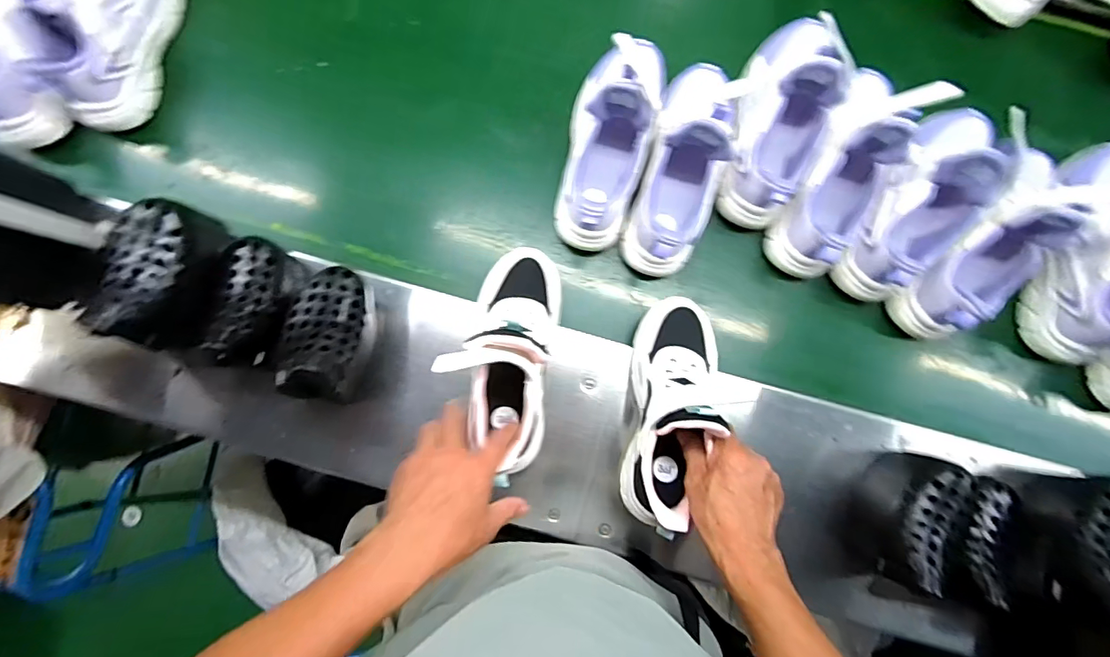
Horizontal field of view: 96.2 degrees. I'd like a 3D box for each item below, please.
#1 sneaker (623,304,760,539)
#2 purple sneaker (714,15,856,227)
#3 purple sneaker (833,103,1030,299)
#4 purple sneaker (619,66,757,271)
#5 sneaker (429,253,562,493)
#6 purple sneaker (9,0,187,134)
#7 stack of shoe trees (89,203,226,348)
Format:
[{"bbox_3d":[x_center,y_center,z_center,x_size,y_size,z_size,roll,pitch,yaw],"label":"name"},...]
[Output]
[{"bbox_3d":[0.122,0.081,0.509,0.082,0.125,0.234,12,77,1],"label":"sneaker"},{"bbox_3d":[0.260,-0.246,0.547,0.087,0.130,0.242,12,84,1],"label":"purple sneaker"},{"bbox_3d":[0.421,-0.155,0.546,0.095,0.126,0.248,26,85,2],"label":"purple sneaker"},{"bbox_3d":[0.153,-0.198,0.549,0.093,0.105,0.258,22,85,2],"label":"purple sneaker"},{"bbox_3d":[-0.051,0.028,0.508,0.098,0.114,0.236,7,84,1],"label":"sneaker"},{"bbox_3d":[-0.534,-0.373,0.580,0.094,0.104,0.252,12,84,1],"label":"purple sneaker"},{"bbox_3d":[-0.399,-0.057,0.490,0.075,0.083,0.141,13,85,1],"label":"stack of shoe trees"}]

